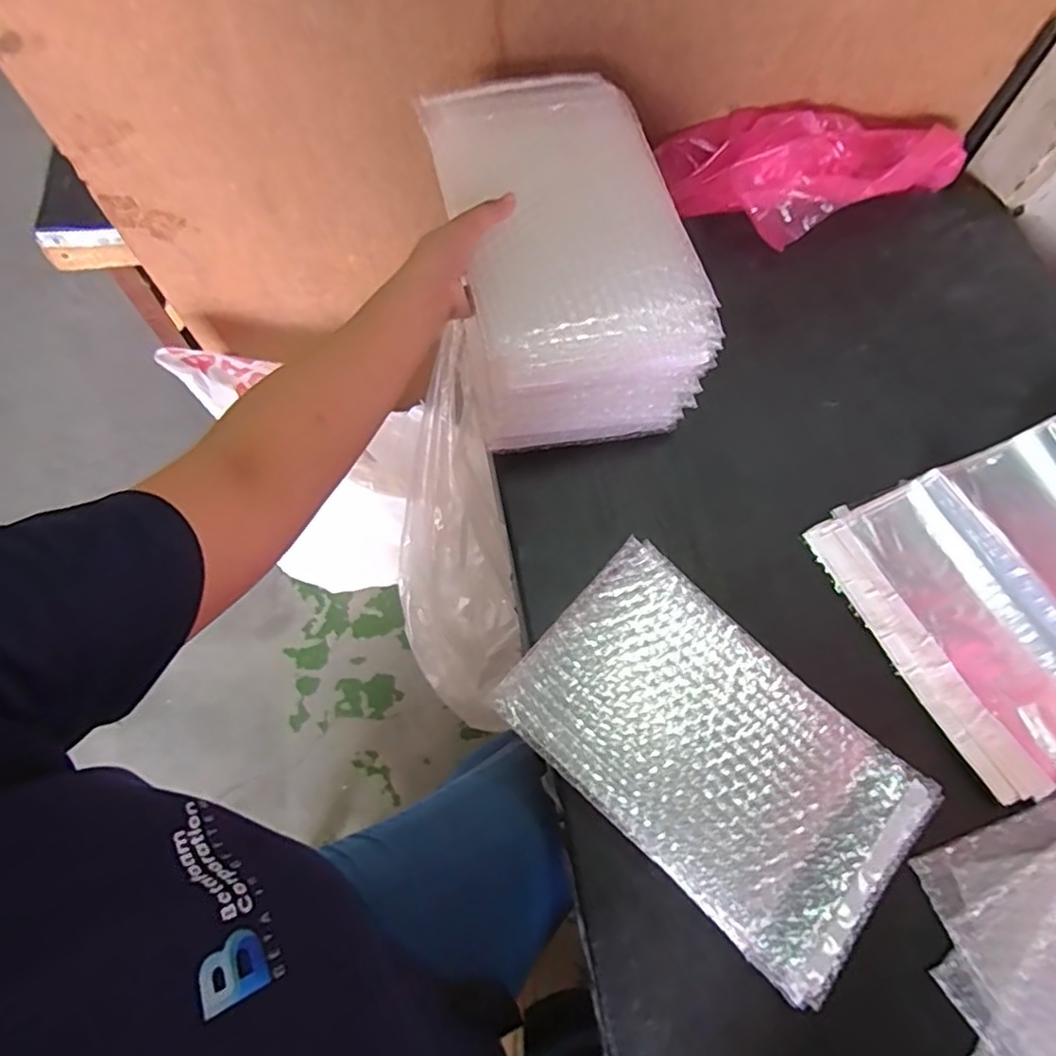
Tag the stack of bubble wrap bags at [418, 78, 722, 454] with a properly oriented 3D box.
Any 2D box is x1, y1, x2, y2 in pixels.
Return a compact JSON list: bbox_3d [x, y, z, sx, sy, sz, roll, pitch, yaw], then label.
[{"bbox_3d":[0.027,-0.249,0.601,0.193,0.139,0.304,-12,68,-8],"label":"stack of bubble wrap bags"}]

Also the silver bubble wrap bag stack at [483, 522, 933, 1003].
[{"bbox_3d":[0.143,0.170,0.498,0.302,0.022,0.185,42,71,14],"label":"silver bubble wrap bag stack"}]

